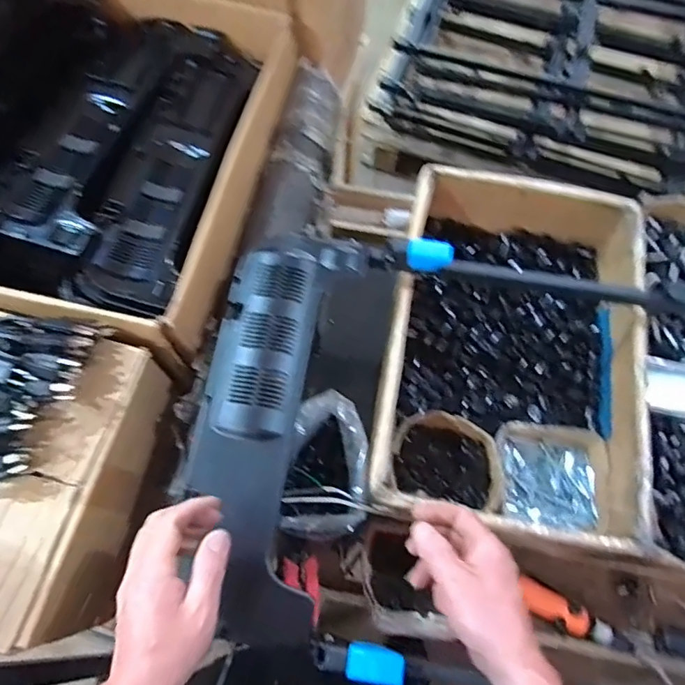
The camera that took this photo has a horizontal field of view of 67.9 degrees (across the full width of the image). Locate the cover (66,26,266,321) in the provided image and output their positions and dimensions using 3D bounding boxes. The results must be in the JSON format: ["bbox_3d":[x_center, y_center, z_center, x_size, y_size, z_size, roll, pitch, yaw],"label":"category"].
[{"bbox_3d":[-0.250,-0.283,0.788,0.159,0.043,0.518,10,69,4],"label":"cover"}]

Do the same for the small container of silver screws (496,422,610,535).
[{"bbox_3d":[0.303,0.201,0.756,0.156,0.054,0.148,7,68,2],"label":"small container of silver screws"}]

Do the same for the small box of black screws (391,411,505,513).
[{"bbox_3d":[0.158,0.177,0.762,0.154,0.066,0.127,13,69,5],"label":"small box of black screws"}]

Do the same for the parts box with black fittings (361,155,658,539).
[{"bbox_3d":[0.248,0.011,0.781,0.352,0.167,0.536,10,69,4],"label":"parts box with black fittings"}]

